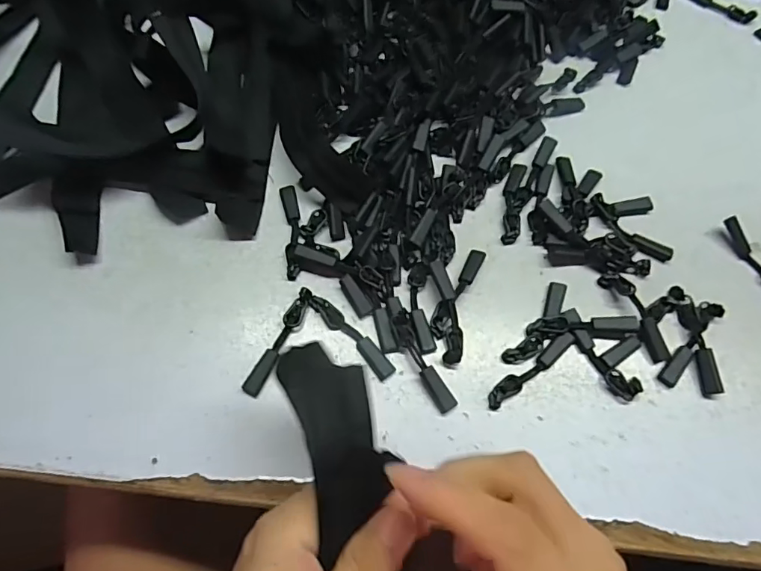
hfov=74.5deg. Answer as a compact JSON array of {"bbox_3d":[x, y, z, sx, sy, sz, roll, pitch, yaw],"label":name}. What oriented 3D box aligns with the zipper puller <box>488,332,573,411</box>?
[{"bbox_3d":[0.079,0.044,0.262,0.058,0.005,0.010,-34,71,-16],"label":"zipper puller"}]

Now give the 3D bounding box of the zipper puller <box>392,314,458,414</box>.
[{"bbox_3d":[0.021,0.040,0.259,0.011,0.009,0.054,-26,69,-13],"label":"zipper puller"}]

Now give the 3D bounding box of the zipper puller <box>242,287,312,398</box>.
[{"bbox_3d":[-0.053,0.029,0.262,0.010,0.008,0.061,23,67,8],"label":"zipper puller"}]

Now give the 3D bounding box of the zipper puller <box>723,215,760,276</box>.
[{"bbox_3d":[0.217,-0.016,0.288,0.010,0.010,0.053,-23,69,-12],"label":"zipper puller"}]

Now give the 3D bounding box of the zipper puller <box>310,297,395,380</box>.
[{"bbox_3d":[-0.015,0.026,0.265,0.009,0.005,0.058,-40,73,-18],"label":"zipper puller"}]

